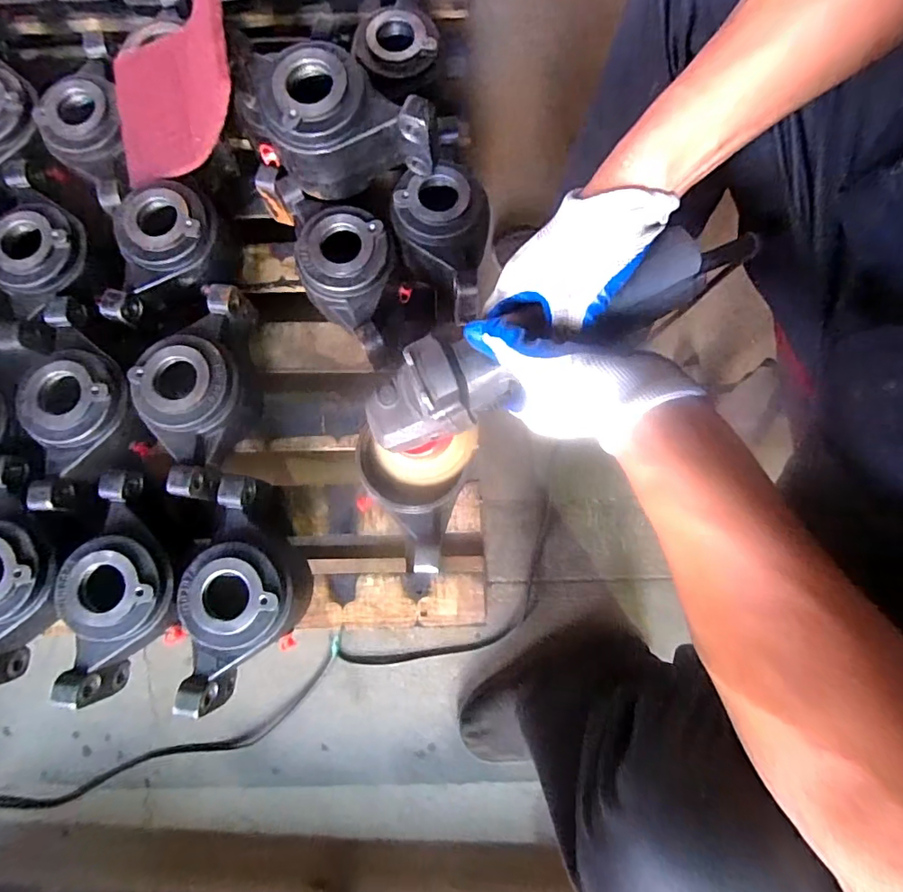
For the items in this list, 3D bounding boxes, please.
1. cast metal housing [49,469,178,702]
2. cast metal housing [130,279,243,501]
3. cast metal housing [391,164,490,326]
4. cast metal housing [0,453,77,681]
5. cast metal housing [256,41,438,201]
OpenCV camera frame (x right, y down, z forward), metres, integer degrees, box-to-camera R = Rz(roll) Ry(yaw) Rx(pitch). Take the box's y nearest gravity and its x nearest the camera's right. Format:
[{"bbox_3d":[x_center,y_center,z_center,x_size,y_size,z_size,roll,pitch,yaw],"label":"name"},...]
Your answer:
[{"bbox_3d":[-0.326,0.142,0.534,0.108,0.082,0.227,0,80,1],"label":"cast metal housing"},{"bbox_3d":[-0.275,-0.055,0.569,0.108,0.085,0.226,-1,80,1],"label":"cast metal housing"},{"bbox_3d":[-0.013,-0.234,0.587,0.107,0.059,0.160,7,80,2],"label":"cast metal housing"},{"bbox_3d":[-0.453,0.130,0.537,0.133,0.081,0.229,3,80,1],"label":"cast metal housing"},{"bbox_3d":[-0.106,-0.335,0.531,0.164,0.098,0.110,-12,80,-1],"label":"cast metal housing"}]

